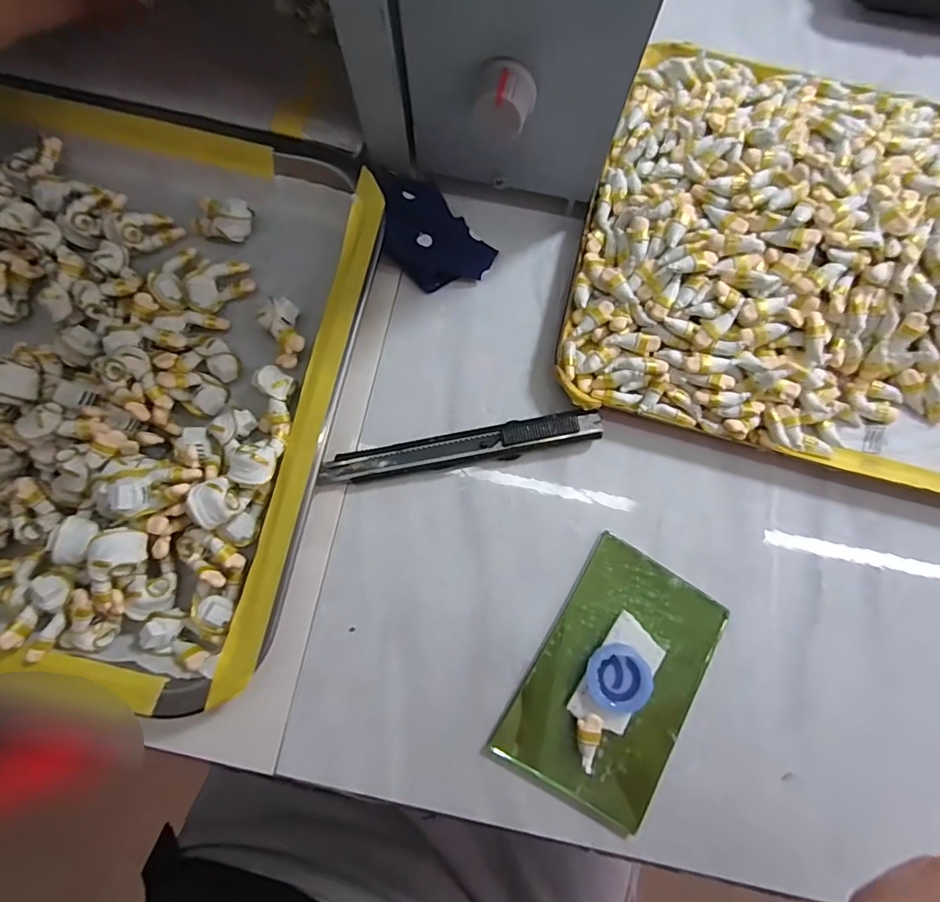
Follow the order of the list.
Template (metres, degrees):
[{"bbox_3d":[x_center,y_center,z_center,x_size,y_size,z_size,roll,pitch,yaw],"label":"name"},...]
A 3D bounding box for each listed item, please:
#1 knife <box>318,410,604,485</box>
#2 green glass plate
[{"bbox_3d":[-0.004,-0.001,0.233,0.129,0.009,0.015,-10,79,-1],"label":"knife"},{"bbox_3d":[0.063,0.097,0.214,0.065,0.010,0.103,30,81,6],"label":"green glass plate"}]

